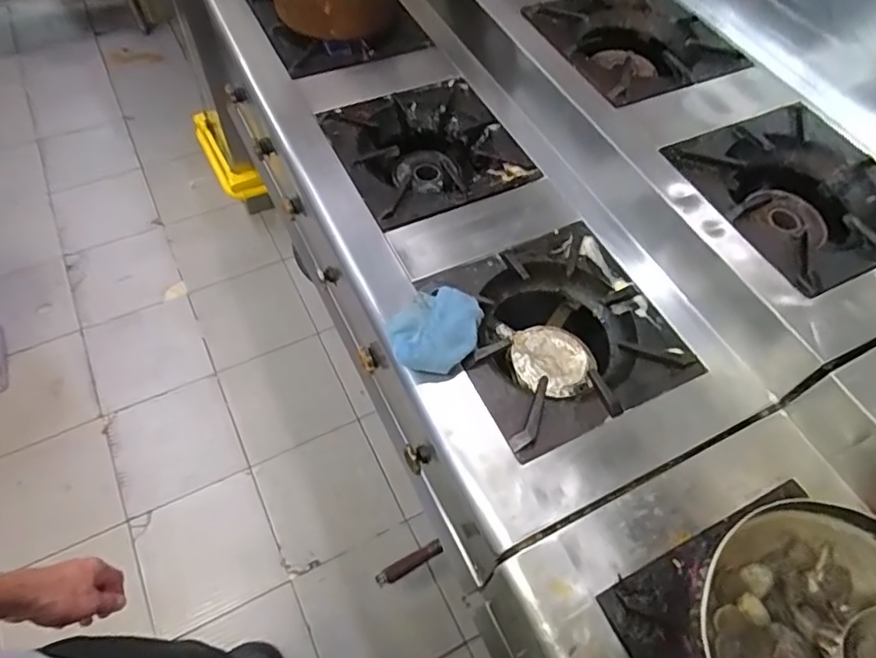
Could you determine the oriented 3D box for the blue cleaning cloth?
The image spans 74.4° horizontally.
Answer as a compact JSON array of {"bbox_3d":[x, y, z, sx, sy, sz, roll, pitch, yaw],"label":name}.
[{"bbox_3d":[-0.006,0.001,0.769,0.125,0.055,0.110,2,57,-3],"label":"blue cleaning cloth"}]

